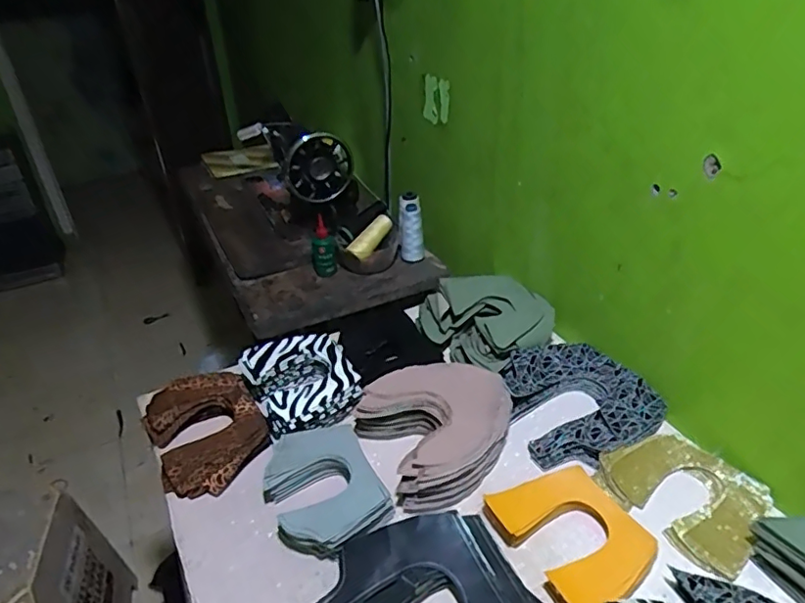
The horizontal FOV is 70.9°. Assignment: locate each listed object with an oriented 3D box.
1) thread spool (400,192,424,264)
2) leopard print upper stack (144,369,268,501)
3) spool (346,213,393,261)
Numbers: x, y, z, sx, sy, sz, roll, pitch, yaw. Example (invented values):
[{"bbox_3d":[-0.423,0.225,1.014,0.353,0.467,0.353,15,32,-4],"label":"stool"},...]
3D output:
[{"bbox_3d":[0.019,-0.141,1.118,0.048,0.124,0.048,-3,34,-1],"label":"thread spool"},{"bbox_3d":[-0.259,0.168,0.748,0.137,0.038,0.181,-20,38,-24],"label":"leopard print upper stack"},{"bbox_3d":[-0.061,-0.124,1.086,0.033,0.038,0.109,28,70,40],"label":"spool"}]

